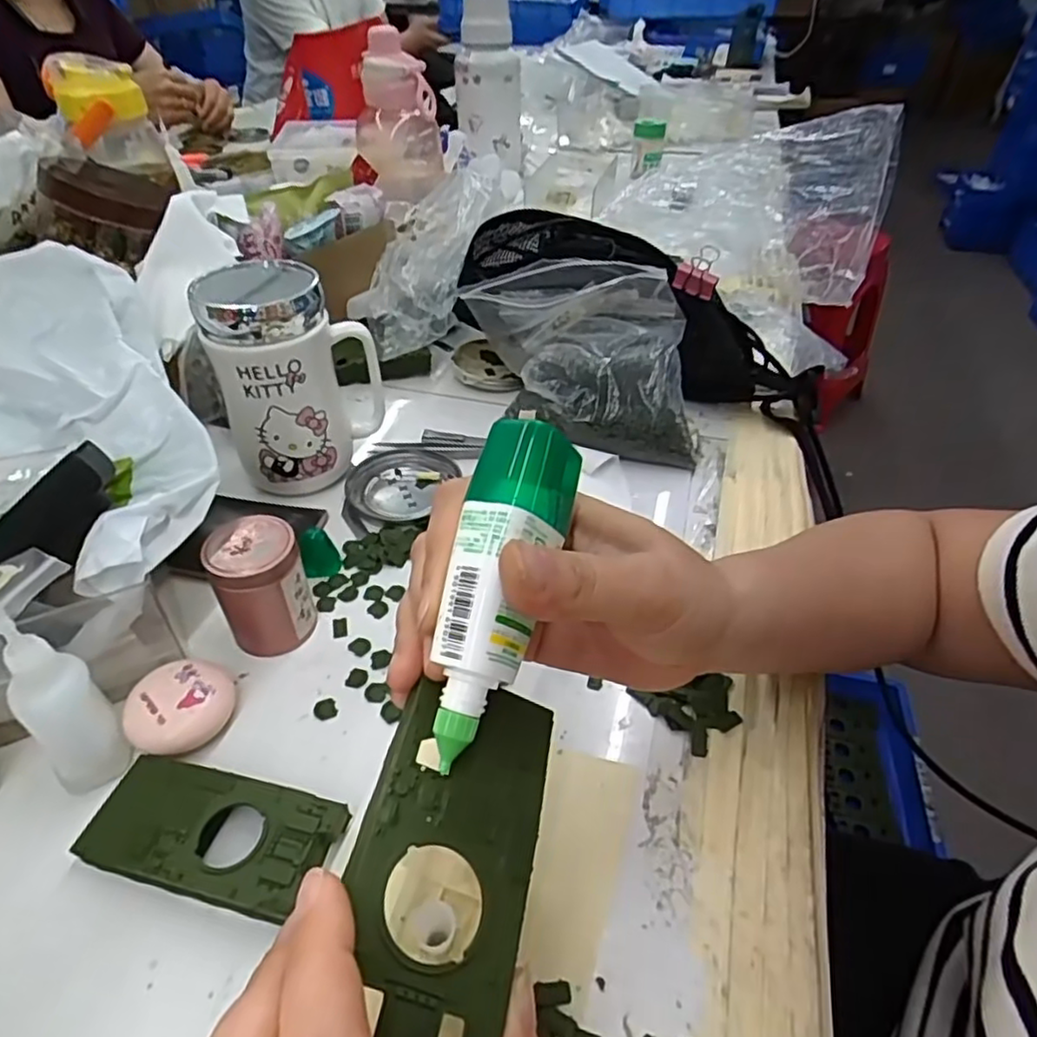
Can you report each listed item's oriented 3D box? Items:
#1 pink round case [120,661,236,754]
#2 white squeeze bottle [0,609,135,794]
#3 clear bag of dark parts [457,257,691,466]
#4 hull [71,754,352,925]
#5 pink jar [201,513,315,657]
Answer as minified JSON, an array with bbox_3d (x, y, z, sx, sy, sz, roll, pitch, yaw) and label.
[{"bbox_3d":[-0.162,0.091,0.320,0.044,0.022,0.046,0,41,0],"label":"pink round case"},{"bbox_3d":[-0.198,0.072,0.277,0.029,0.101,0.038,-33,51,-32],"label":"white squeeze bottle"},{"bbox_3d":[0.045,-0.122,0.496,0.164,0.108,0.129,-1,41,-1],"label":"clear bag of dark parts"},{"bbox_3d":[-0.129,0.133,0.279,0.104,0.021,0.046,9,42,10],"label":"hull"},{"bbox_3d":[-0.135,0.037,0.351,0.043,0.066,0.041,0,41,0],"label":"pink jar"}]

